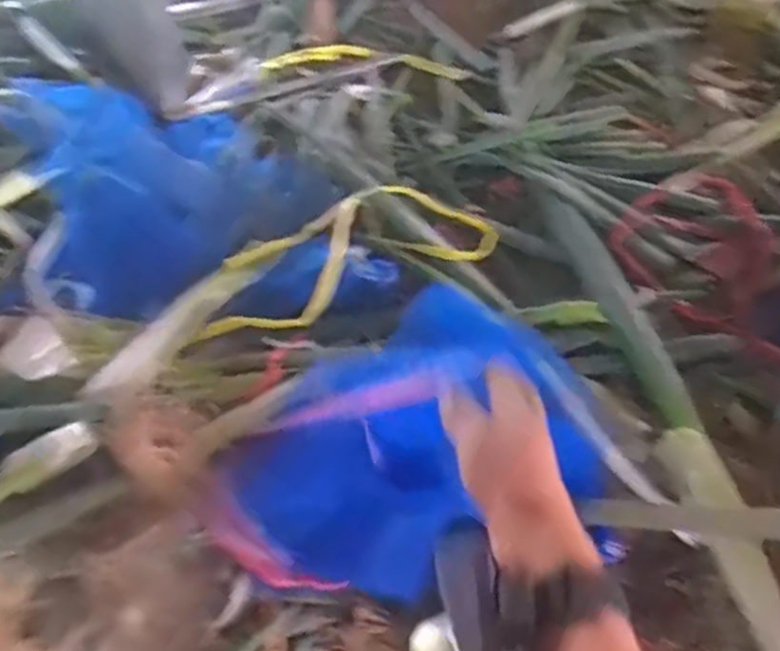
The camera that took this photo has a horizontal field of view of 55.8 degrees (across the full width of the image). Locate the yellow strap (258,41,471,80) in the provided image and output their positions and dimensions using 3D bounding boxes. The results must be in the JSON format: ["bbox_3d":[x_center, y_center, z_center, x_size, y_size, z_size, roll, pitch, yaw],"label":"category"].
[{"bbox_3d":[-0.037,-0.405,1.115,0.306,0.022,0.111,3,54,6],"label":"yellow strap"}]

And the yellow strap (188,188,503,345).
[{"bbox_3d":[-0.049,-0.079,0.829,0.340,0.046,0.139,-21,56,-11],"label":"yellow strap"}]

